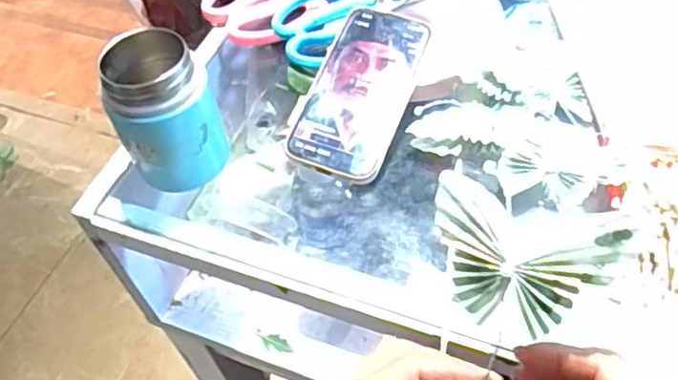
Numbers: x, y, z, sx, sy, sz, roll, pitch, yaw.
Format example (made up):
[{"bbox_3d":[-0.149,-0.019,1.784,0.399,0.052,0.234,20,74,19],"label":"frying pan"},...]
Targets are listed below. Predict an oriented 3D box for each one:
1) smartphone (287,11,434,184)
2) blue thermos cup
[{"bbox_3d":[0.016,-0.078,0.493,0.074,0.005,0.146,19,69,8],"label":"smartphone"},{"bbox_3d":[-0.122,-0.052,0.454,0.070,0.103,0.062,-22,54,-11],"label":"blue thermos cup"}]

